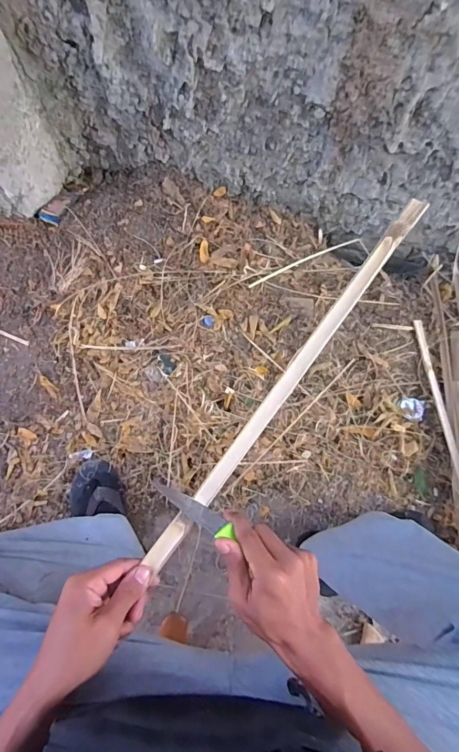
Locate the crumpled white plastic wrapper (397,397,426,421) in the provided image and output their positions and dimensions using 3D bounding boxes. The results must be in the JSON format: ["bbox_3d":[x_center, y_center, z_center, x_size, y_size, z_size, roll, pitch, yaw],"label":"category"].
[{"bbox_3d":[0.385,0.069,0.856,0.059,0.013,0.047,10,68,4],"label":"crumpled white plastic wrapper"}]

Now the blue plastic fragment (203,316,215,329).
[{"bbox_3d":[-0.047,-0.122,0.913,0.026,0.010,0.027,0,68,0],"label":"blue plastic fragment"}]

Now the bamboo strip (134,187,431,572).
[{"bbox_3d":[0.065,0.001,0.420,0.020,0.008,0.469,36,86,14],"label":"bamboo strip"}]

